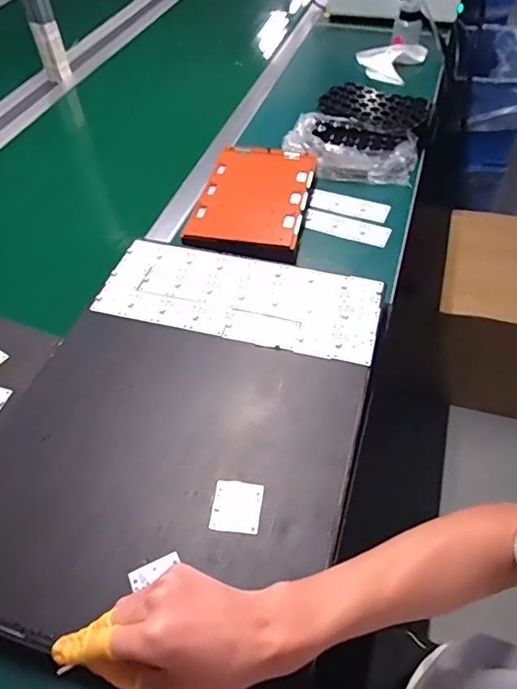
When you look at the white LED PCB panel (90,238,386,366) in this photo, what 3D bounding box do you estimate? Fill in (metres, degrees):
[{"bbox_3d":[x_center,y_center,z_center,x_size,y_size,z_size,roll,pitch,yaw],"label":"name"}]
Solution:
[{"bbox_3d":[-0.025,-0.065,0.671,0.358,0.008,0.140,11,53,12],"label":"white LED PCB panel"}]

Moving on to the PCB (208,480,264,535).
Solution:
[{"bbox_3d":[-0.021,0.154,0.489,0.047,0.004,0.048,6,51,7],"label":"PCB"}]

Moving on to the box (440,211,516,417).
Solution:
[{"bbox_3d":[0.634,-0.092,1.369,0.321,0.371,0.376,16,53,14],"label":"box"}]

